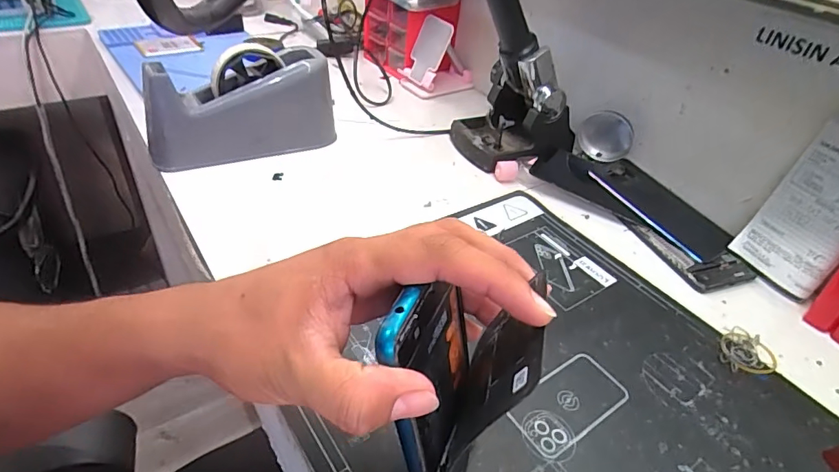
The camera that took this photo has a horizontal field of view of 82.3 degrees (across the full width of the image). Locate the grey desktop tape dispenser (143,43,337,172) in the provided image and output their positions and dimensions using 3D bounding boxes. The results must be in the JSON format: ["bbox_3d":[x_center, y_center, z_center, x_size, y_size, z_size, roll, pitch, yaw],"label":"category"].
[{"bbox_3d":[-0.196,-0.144,0.533,0.194,0.107,0.053,-18,45,-27],"label":"grey desktop tape dispenser"}]

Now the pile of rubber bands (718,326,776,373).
[{"bbox_3d":[0.267,0.097,0.392,0.049,0.009,0.040,-26,48,-34],"label":"pile of rubber bands"}]

